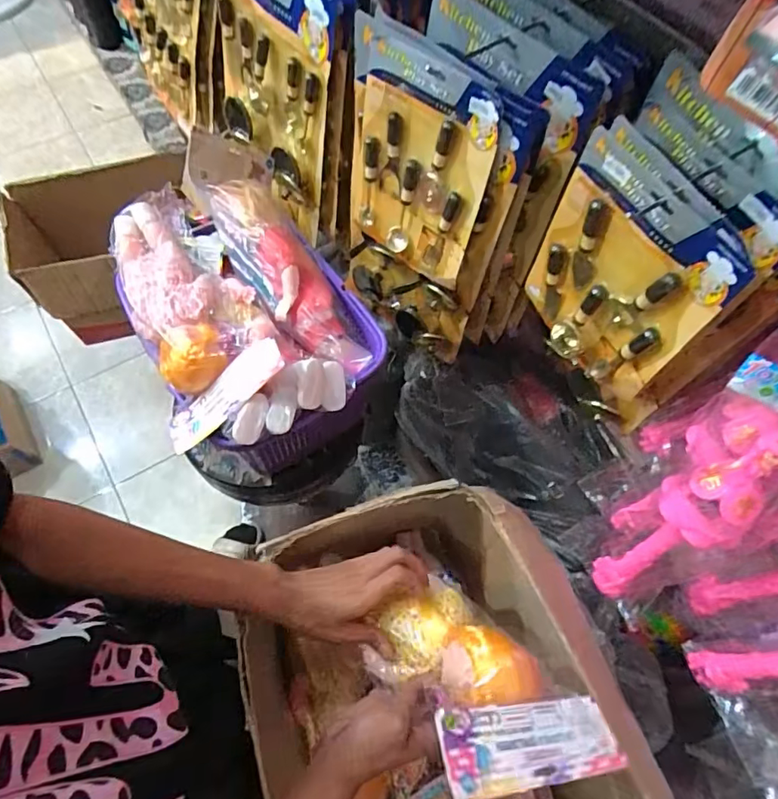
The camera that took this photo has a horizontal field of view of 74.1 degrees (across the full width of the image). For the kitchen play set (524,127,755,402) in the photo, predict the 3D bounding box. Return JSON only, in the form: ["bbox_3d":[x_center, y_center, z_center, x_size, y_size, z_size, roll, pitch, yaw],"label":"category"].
[{"bbox_3d":[0.249,-0.128,0.581,0.045,0.250,0.209,-27,71,-11],"label":"kitchen play set"}]

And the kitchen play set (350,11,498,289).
[{"bbox_3d":[0.030,-0.308,0.715,0.235,0.309,0.028,38,57,24],"label":"kitchen play set"}]

